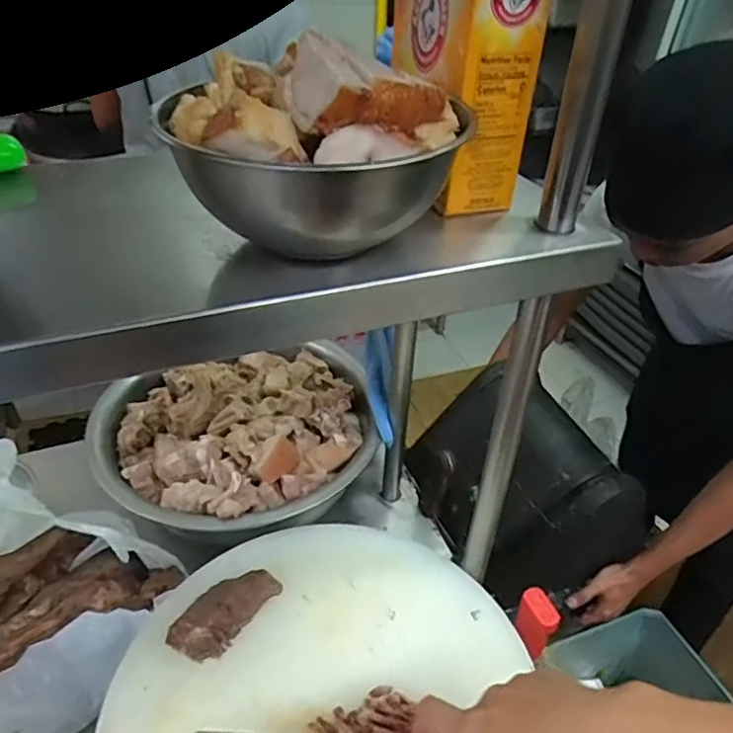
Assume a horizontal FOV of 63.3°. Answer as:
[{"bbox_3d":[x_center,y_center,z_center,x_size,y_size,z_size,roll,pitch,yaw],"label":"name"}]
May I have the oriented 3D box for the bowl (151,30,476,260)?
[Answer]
[{"bbox_3d":[-0.025,-0.115,0.321,0.126,0.099,0.122,1,37,-1],"label":"bowl"}]

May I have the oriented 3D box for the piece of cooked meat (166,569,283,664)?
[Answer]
[{"bbox_3d":[-0.127,0.220,0.538,0.040,0.038,0.101,27,44,29],"label":"piece of cooked meat"}]

